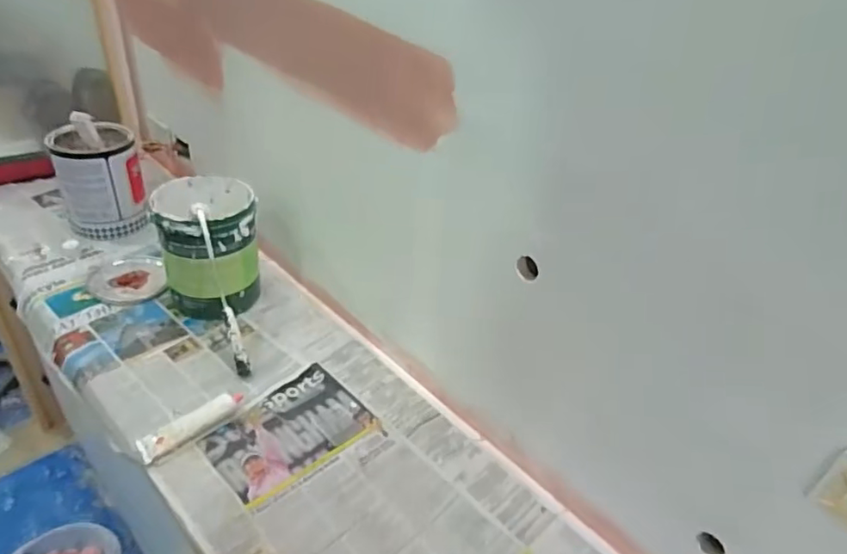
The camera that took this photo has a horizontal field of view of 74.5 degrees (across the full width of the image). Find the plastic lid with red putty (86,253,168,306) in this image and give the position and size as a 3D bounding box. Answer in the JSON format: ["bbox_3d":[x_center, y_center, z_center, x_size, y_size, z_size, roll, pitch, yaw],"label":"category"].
[{"bbox_3d":[-0.595,0.004,1.117,0.138,0.018,0.167,-12,40,-23],"label":"plastic lid with red putty"}]

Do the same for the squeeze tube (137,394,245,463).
[{"bbox_3d":[-0.340,0.220,0.824,0.152,0.026,0.034,-24,46,-35],"label":"squeeze tube"}]

